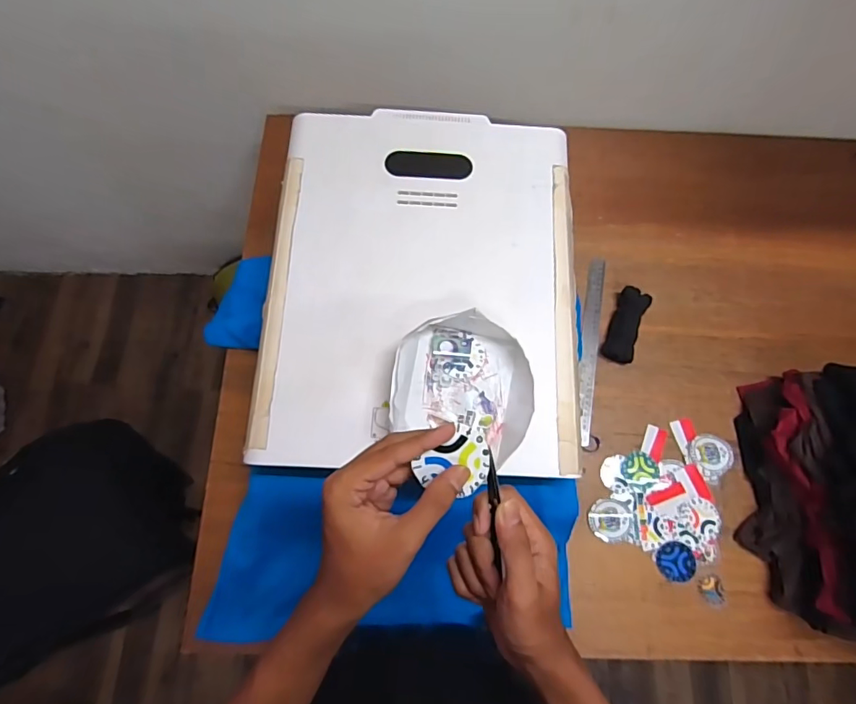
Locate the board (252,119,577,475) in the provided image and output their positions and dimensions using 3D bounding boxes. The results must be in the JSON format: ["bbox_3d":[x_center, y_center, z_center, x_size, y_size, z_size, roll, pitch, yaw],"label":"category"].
[{"bbox_3d":[-0.004,-0.106,0.635,0.397,0.032,0.498,2,73,0],"label":"board"}]

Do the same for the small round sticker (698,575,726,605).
[{"bbox_3d":[0.402,0.336,0.689,0.037,0.007,0.037,0,73,-1],"label":"small round sticker"}]

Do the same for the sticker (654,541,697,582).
[{"bbox_3d":[0.356,0.300,0.698,0.056,0.008,0.052,0,73,-1],"label":"sticker"}]

